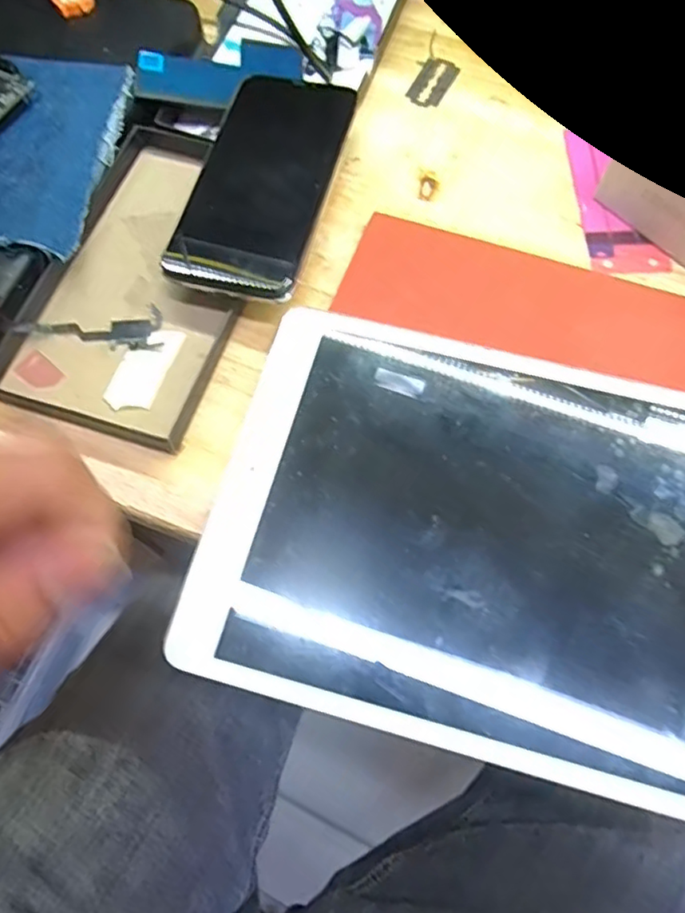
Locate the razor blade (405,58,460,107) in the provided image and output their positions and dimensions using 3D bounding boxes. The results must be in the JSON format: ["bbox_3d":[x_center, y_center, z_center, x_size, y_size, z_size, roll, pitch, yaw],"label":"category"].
[{"bbox_3d":[0.055,-0.226,0.367,0.021,0.004,0.041,26,72,11],"label":"razor blade"}]

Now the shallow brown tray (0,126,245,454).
[{"bbox_3d":[-0.094,-0.095,0.310,0.096,0.015,0.178,18,71,8],"label":"shallow brown tray"}]

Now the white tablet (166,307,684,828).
[{"bbox_3d":[0.069,0.033,0.251,0.241,0.005,0.171,14,70,7],"label":"white tablet"}]

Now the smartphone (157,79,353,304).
[{"bbox_3d":[-0.040,-0.140,0.309,0.066,0.008,0.133,13,71,6],"label":"smartphone"}]

